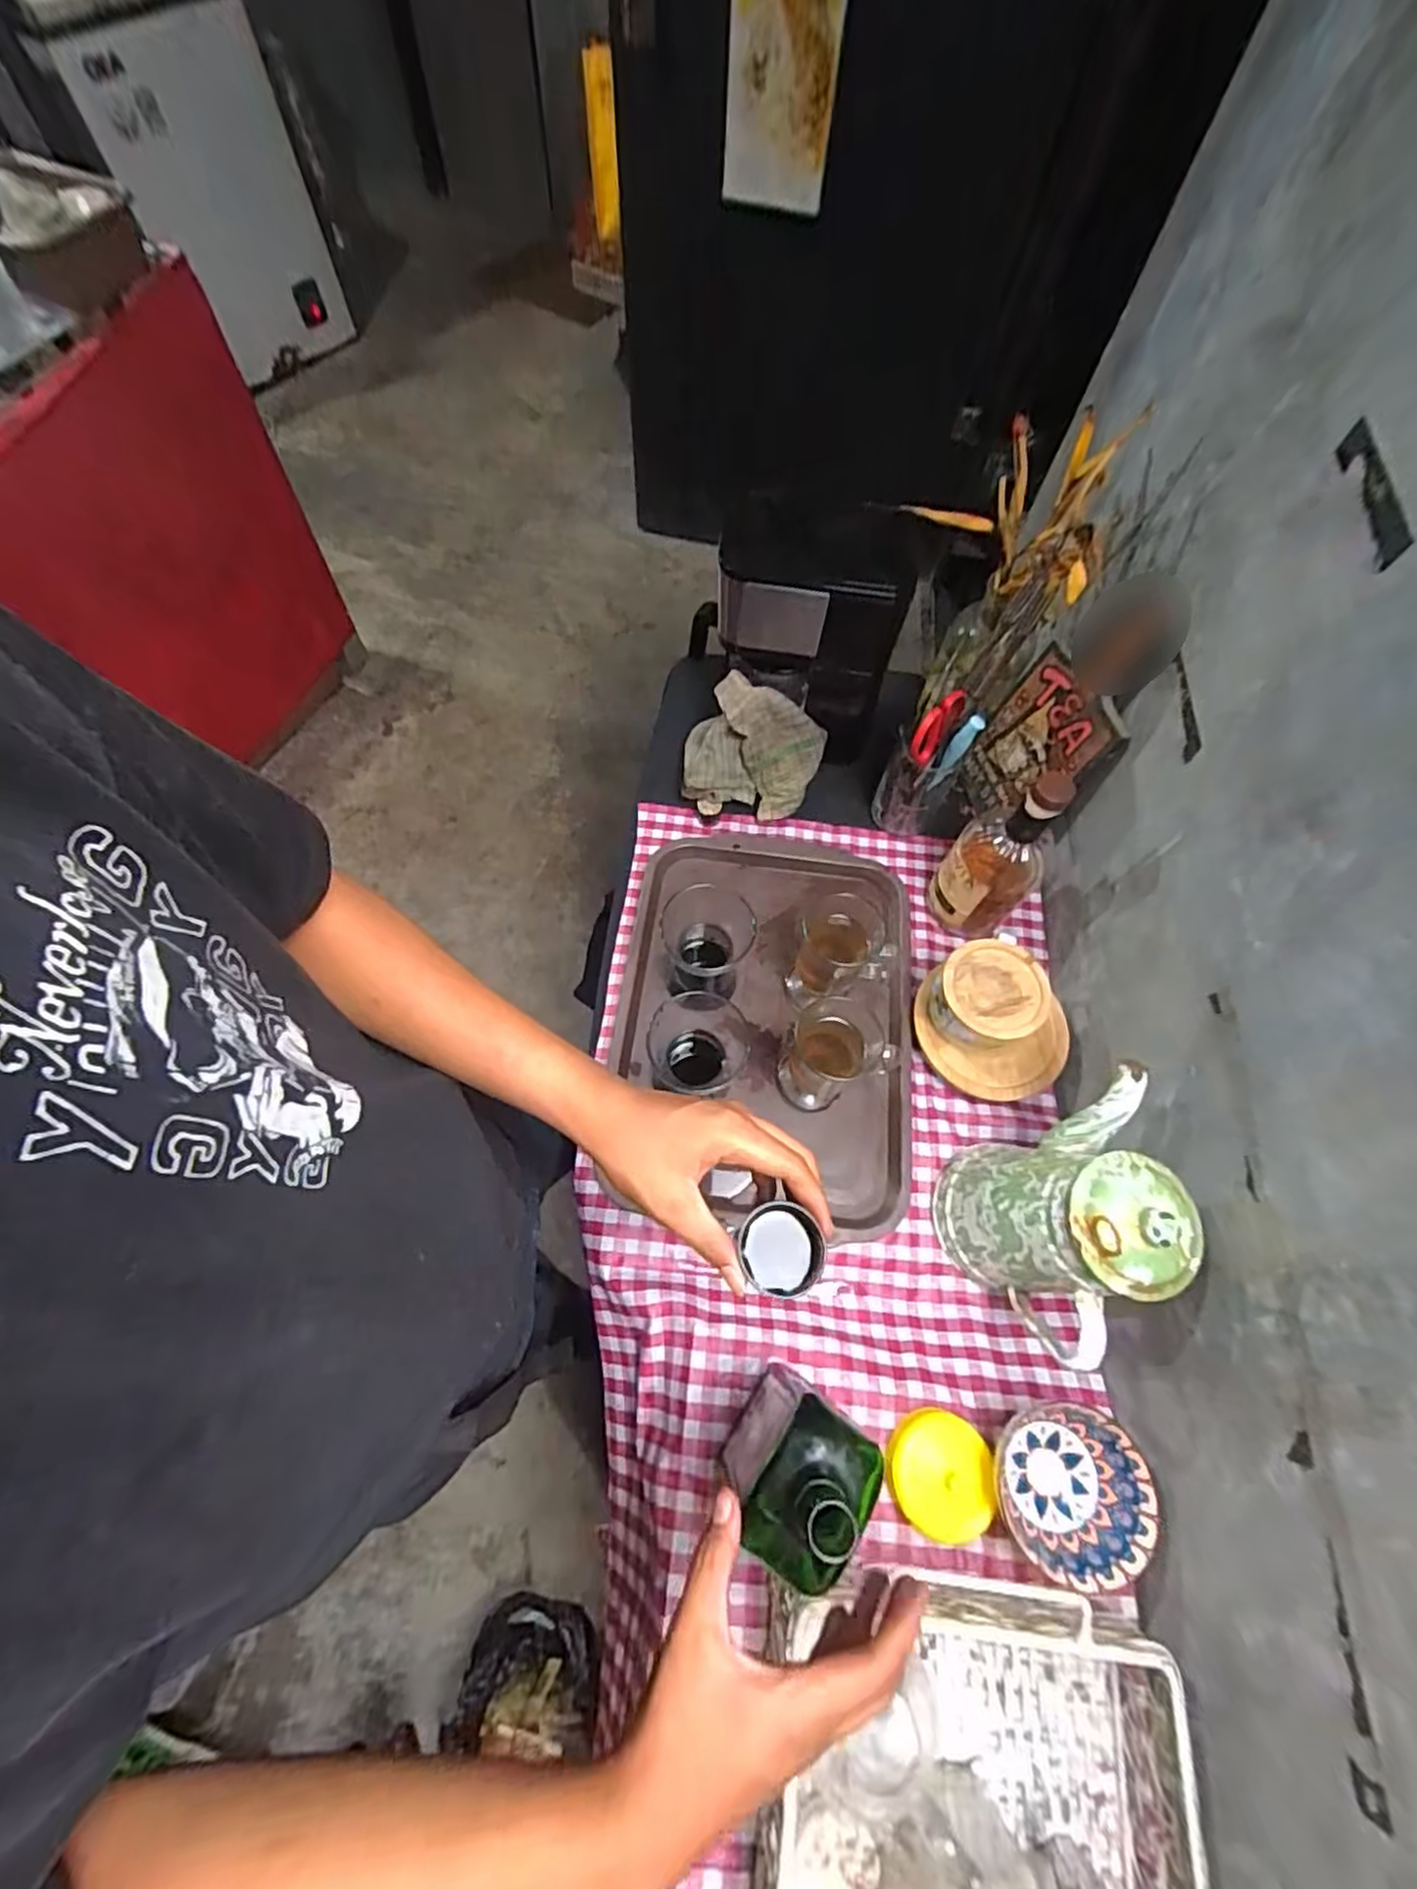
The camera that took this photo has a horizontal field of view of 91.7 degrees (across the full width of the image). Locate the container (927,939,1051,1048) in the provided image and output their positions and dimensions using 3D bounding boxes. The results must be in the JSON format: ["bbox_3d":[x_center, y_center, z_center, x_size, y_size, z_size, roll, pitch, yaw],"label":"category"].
[{"bbox_3d":[0.273,0.054,0.684,0.094,0.076,0.096,17,65,5],"label":"container"}]

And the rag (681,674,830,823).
[{"bbox_3d":[0.053,-0.228,0.829,0.160,0.113,0.117,11,65,3],"label":"rag"}]

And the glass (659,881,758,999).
[{"bbox_3d":[0.000,0.008,0.704,0.093,0.130,0.092,1,65,-2],"label":"glass"}]

